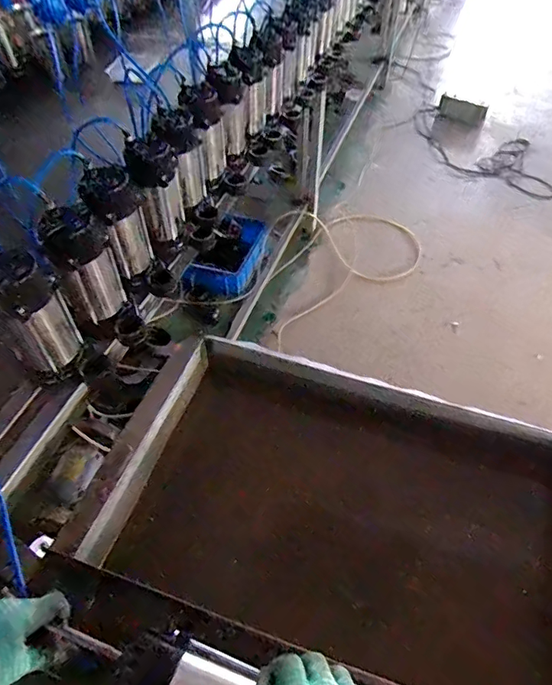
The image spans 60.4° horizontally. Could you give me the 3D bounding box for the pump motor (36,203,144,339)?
[{"bbox_3d":[-0.322,-0.110,0.839,0.101,0.231,0.125,-24,55,-18],"label":"pump motor"}]

